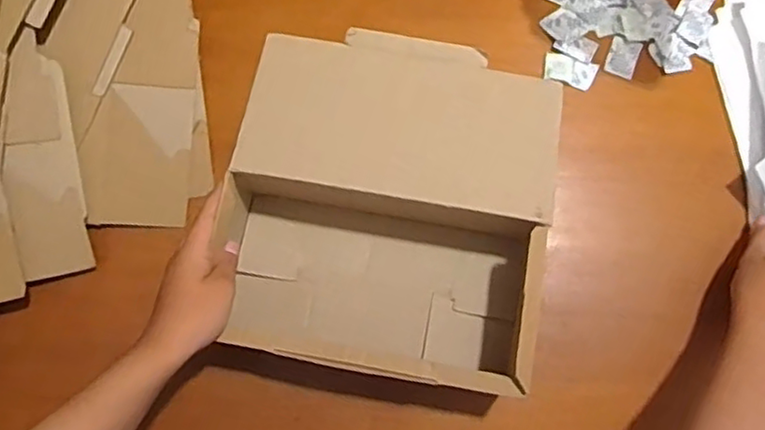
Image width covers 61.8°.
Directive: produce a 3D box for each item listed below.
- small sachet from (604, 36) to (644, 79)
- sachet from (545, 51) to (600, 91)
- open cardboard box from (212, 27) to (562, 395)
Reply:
[{"bbox_3d":[0.245,-0.160,0.651,0.030,0.004,0.042,23,79,4],"label":"small sachet"},{"bbox_3d":[0.190,-0.147,0.646,0.050,0.004,0.029,19,79,3],"label":"sachet"},{"bbox_3d":[0.005,-0.011,0.565,0.260,0.104,0.281,11,79,1],"label":"open cardboard box"}]

